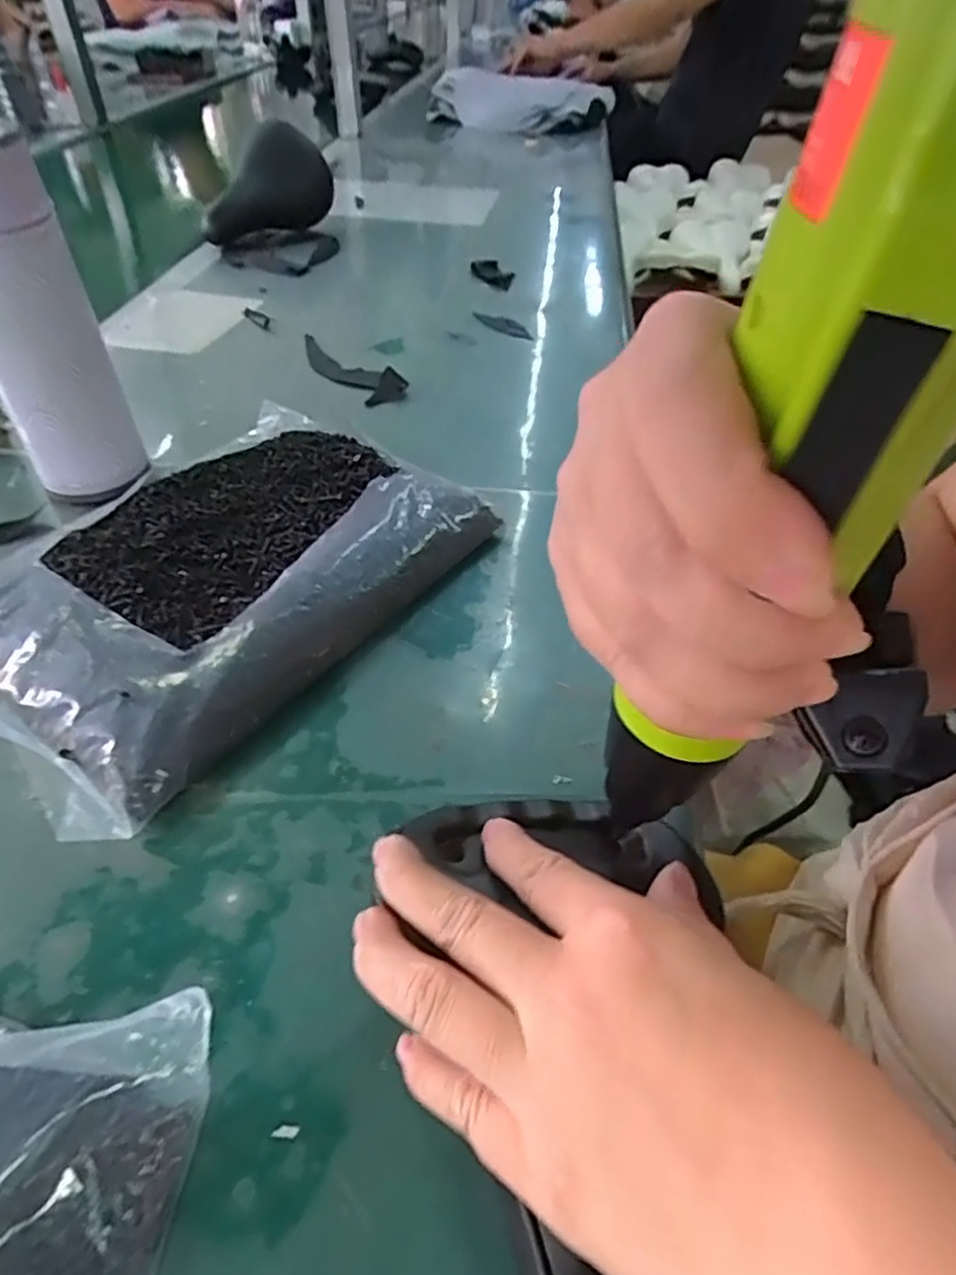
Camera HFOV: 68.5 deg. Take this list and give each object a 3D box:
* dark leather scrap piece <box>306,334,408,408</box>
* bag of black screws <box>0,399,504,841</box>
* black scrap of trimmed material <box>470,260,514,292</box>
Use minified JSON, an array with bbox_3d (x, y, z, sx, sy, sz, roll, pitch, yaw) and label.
[{"bbox_3d":[-0.126,-0.255,0.653,0.043,0.015,0.156,-32,55,-29],"label":"dark leather scrap piece"},{"bbox_3d":[-0.154,-0.041,0.416,0.204,0.038,0.288,29,51,23],"label":"bag of black screws"},{"bbox_3d":[0.021,-0.438,0.849,0.037,0.014,0.075,-19,49,-20],"label":"black scrap of trimmed material"}]

